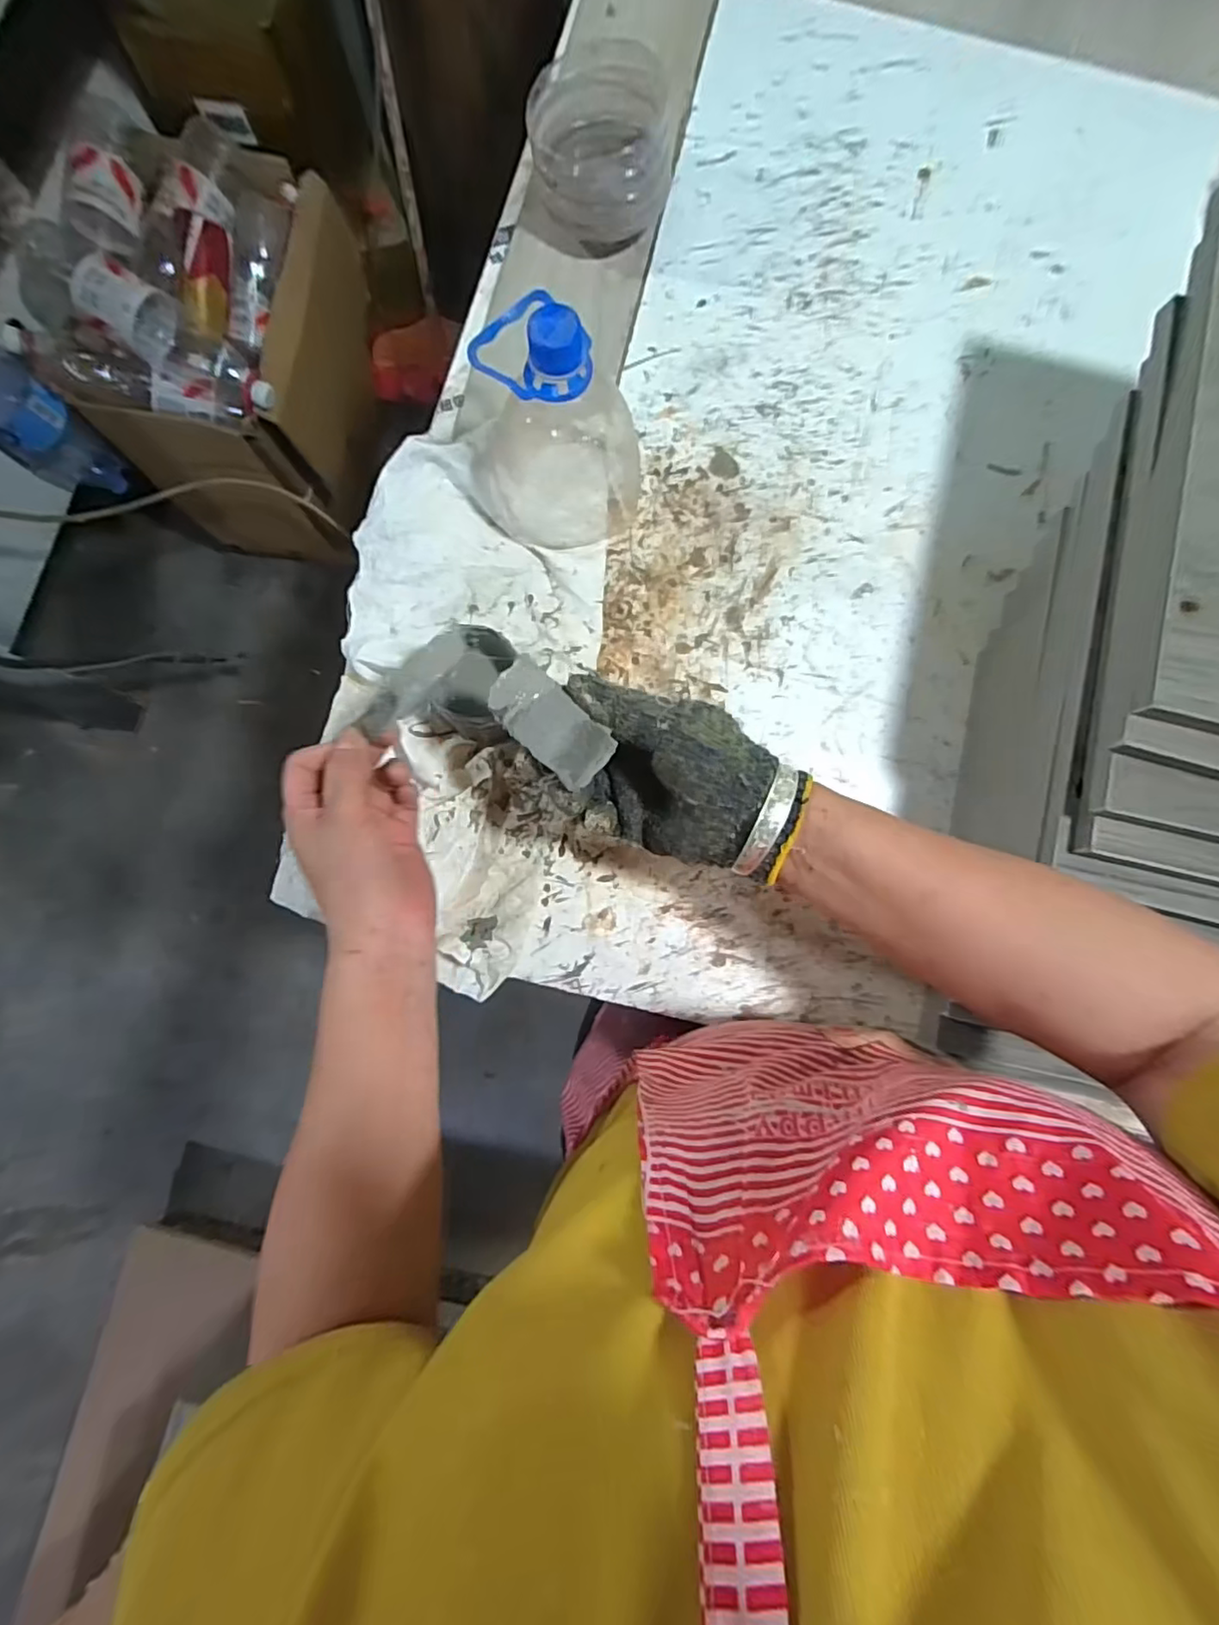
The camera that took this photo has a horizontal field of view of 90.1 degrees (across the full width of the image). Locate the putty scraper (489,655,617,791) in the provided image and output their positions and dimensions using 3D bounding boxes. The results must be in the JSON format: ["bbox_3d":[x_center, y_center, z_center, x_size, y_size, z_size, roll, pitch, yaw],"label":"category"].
[{"bbox_3d":[-0.032,-0.047,0.316,0.073,0.007,0.035,45,101,14],"label":"putty scraper"}]

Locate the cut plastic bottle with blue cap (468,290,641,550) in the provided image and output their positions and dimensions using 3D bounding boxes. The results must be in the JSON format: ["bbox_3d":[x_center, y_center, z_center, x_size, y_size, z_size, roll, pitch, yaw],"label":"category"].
[{"bbox_3d":[-0.034,-0.256,0.392,0.113,0.137,0.109,2,85,-1],"label":"cut plastic bottle with blue cap"}]

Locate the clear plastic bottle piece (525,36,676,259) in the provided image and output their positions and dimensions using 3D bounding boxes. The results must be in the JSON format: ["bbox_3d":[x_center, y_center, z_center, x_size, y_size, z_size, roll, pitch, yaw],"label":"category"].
[{"bbox_3d":[-0.004,-0.489,0.451,0.103,0.071,0.081,-7,85,-2],"label":"clear plastic bottle piece"}]

